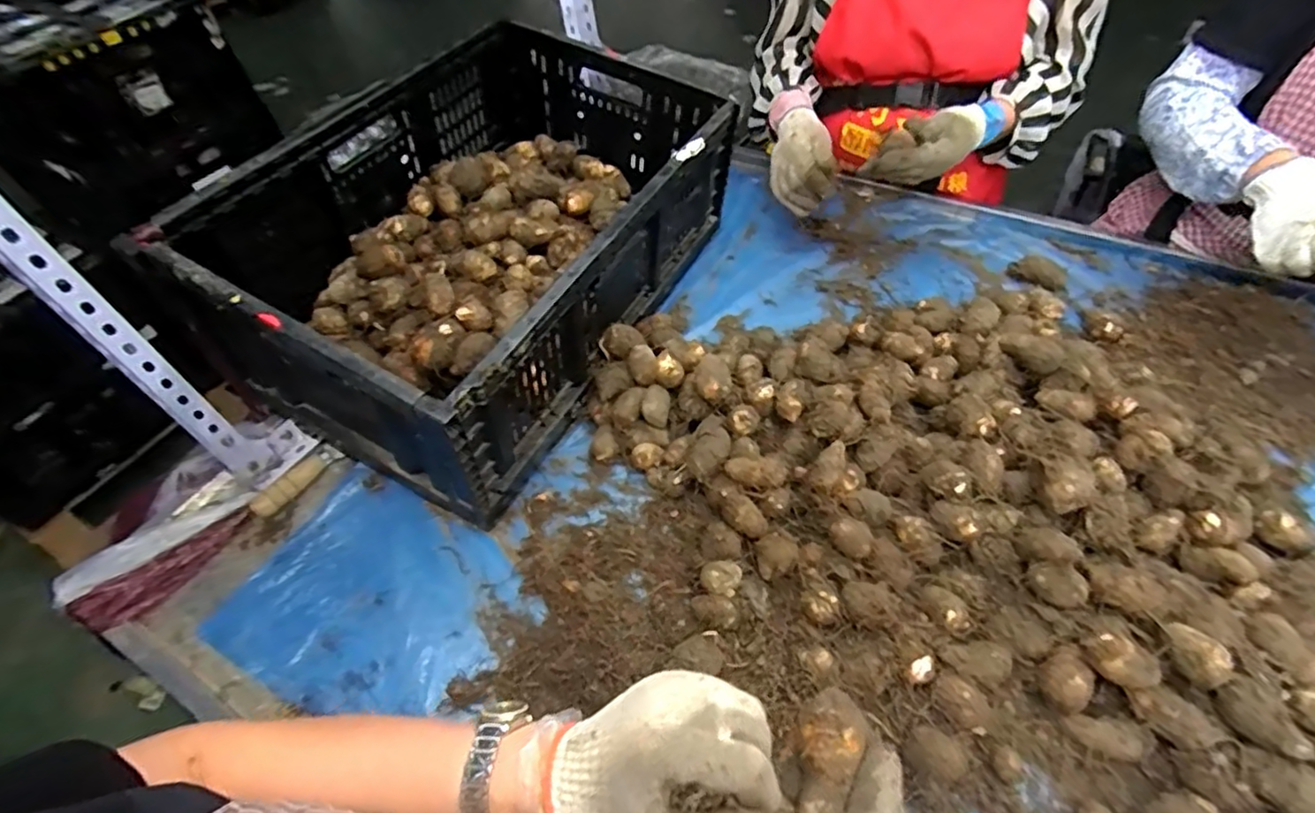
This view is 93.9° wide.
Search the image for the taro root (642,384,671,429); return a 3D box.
[{"bbox_3d":[-0.002,-0.001,0.716,0.033,0.021,0.048,10,90,24],"label":"taro root"}]

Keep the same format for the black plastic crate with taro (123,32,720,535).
[{"bbox_3d":[-0.208,-0.220,0.802,0.435,0.271,0.613,23,57,20],"label":"black plastic crate with taro"}]

